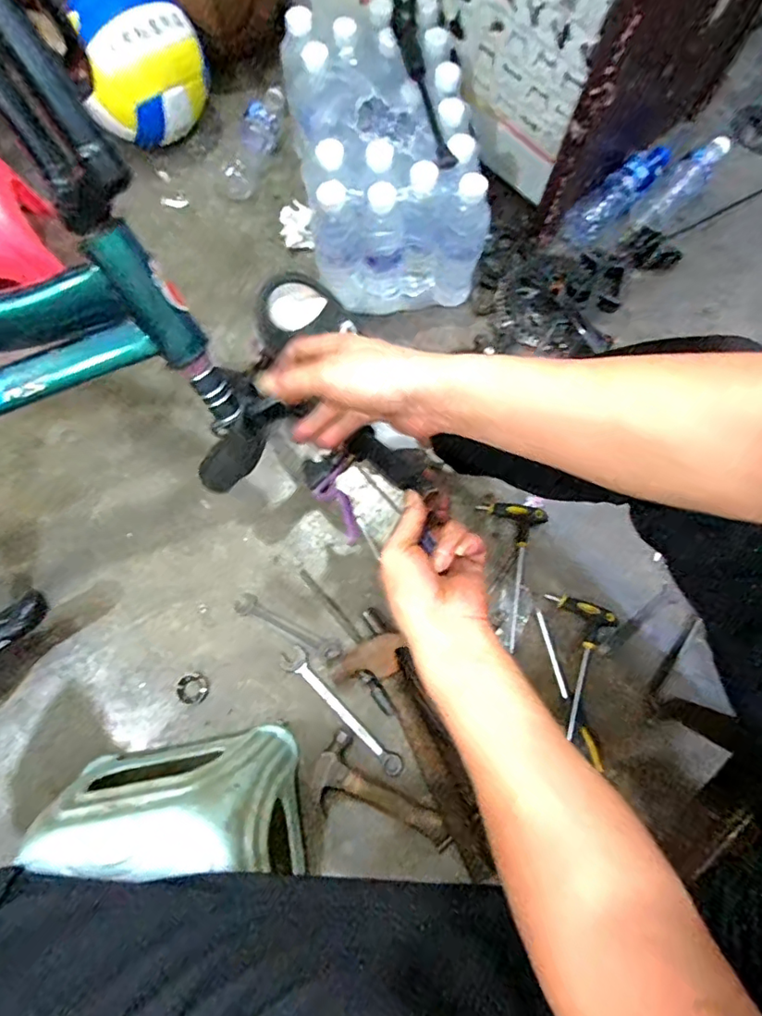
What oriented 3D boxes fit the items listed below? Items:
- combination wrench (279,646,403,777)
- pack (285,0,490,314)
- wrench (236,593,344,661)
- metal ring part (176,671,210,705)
[{"bbox_3d":[-0.054,0.268,0.714,0.032,0.012,0.210,-43,81,-11],"label":"combination wrench"},{"bbox_3d":[0.004,-0.510,0.798,0.223,0.211,0.347,-8,76,-3],"label":"pack"},{"bbox_3d":[-0.128,0.165,0.749,0.162,0.006,0.031,27,77,5],"label":"wrench"},{"bbox_3d":[-0.255,0.244,0.733,0.044,0.005,0.042,0,76,-1],"label":"metal ring part"}]

